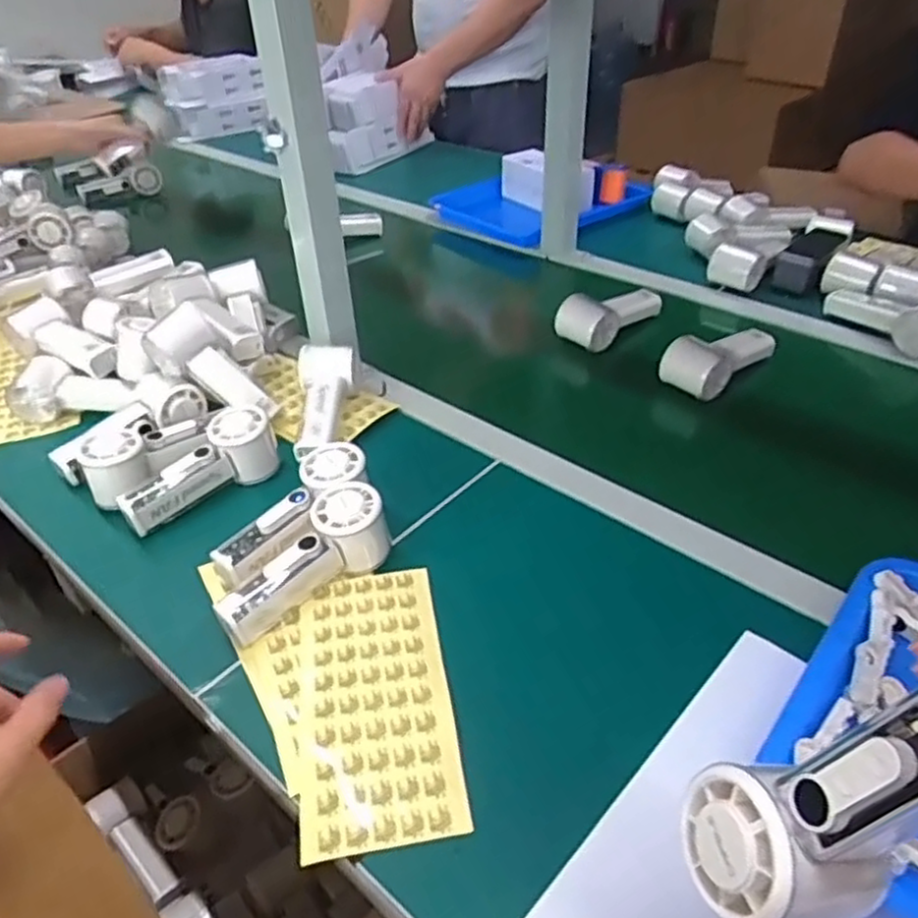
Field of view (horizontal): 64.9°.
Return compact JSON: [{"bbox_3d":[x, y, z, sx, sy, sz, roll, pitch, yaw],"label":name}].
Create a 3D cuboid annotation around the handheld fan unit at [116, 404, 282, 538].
[{"bbox_3d":[-0.247,0.008,0.680,0.151,0.063,0.055,-30,46,-31],"label":"handheld fan unit"}]

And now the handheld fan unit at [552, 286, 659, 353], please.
[{"bbox_3d":[0.190,-0.186,0.910,0.070,0.061,0.149,30,48,34],"label":"handheld fan unit"}]

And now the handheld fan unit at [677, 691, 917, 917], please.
[{"bbox_3d":[0.142,0.121,0.253,0.046,0.150,0.050,25,36,-13],"label":"handheld fan unit"}]

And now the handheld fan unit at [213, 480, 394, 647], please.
[{"bbox_3d":[-0.122,0.087,0.583,0.151,0.059,0.050,-39,50,-22],"label":"handheld fan unit"}]

